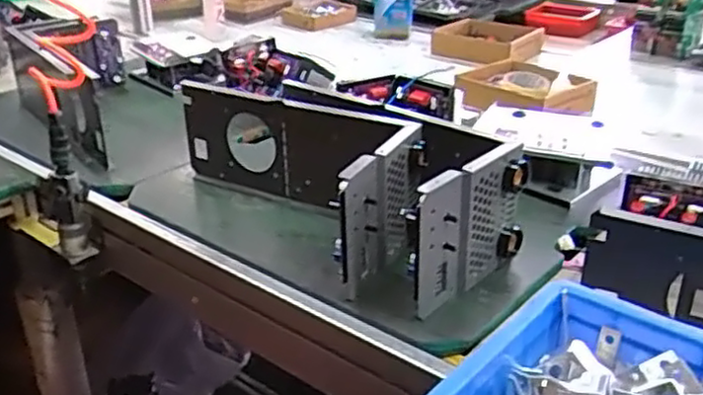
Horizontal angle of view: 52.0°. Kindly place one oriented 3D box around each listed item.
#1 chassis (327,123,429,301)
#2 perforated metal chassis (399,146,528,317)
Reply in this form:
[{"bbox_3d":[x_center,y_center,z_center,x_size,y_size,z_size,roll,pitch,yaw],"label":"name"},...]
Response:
[{"bbox_3d":[0.034,0.016,0.831,0.030,0.156,0.158,14,30,29],"label":"chassis"},{"bbox_3d":[0.132,0.035,0.795,0.168,0.155,0.035,-20,32,-34],"label":"perforated metal chassis"}]

